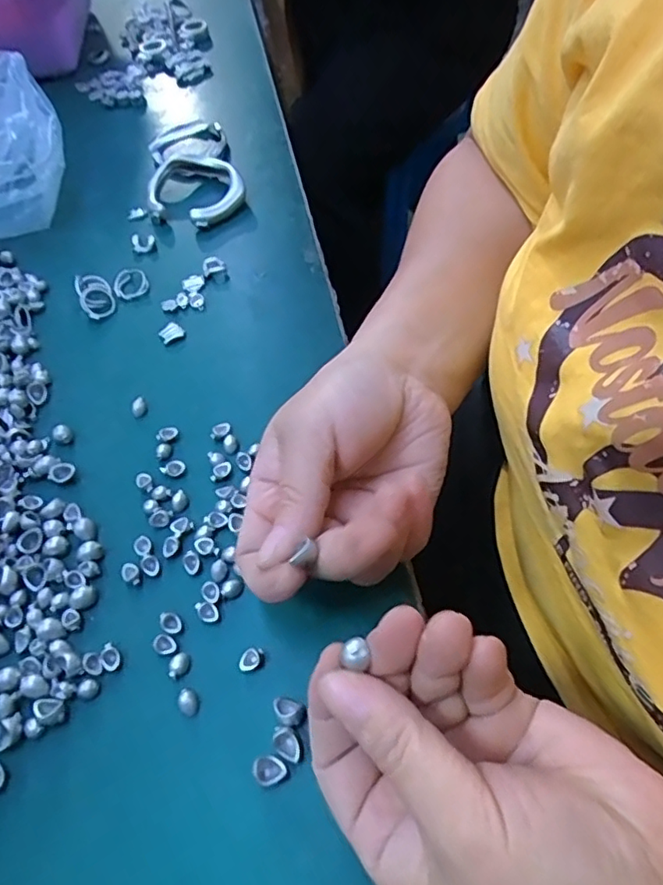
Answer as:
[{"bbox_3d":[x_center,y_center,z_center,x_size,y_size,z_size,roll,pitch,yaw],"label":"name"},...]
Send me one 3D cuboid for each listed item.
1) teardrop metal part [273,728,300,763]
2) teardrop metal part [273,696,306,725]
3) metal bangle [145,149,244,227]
[{"bbox_3d":[-0.016,0.115,0.220,0.008,0.006,0.012,-32,60,-15],"label":"teardrop metal part"},{"bbox_3d":[-0.017,0.105,0.227,0.013,0.008,0.010,23,59,16],"label":"teardrop metal part"},{"bbox_3d":[-0.098,-0.182,0.417,0.064,0.022,0.072,-17,57,-6],"label":"metal bangle"}]

